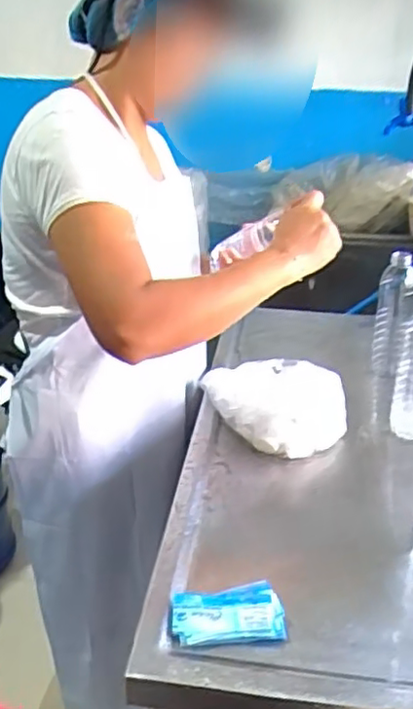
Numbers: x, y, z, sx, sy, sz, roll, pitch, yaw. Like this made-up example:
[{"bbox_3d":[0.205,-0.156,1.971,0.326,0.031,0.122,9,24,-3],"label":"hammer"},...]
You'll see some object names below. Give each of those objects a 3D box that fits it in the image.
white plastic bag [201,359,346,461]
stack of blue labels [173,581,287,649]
[{"bbox_3d":[0.111,0.074,0.964,0.205,0.073,0.181,-2,27,-6],"label":"white plastic bag"},{"bbox_3d":[0.021,0.257,0.649,0.107,0.013,0.062,-2,27,-6],"label":"stack of blue labels"}]

